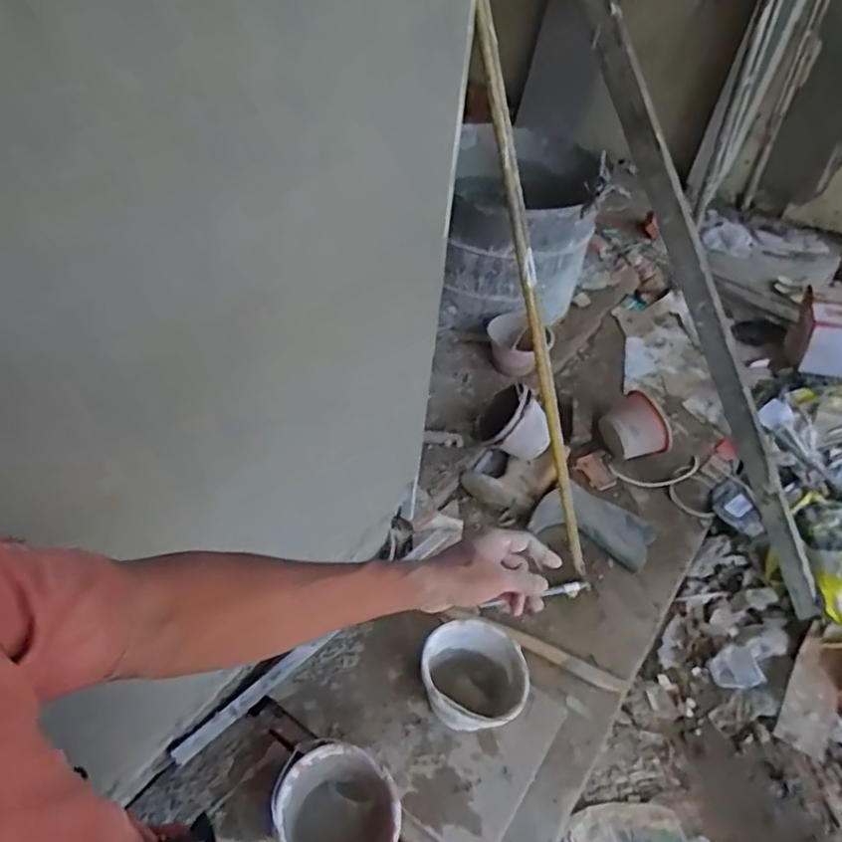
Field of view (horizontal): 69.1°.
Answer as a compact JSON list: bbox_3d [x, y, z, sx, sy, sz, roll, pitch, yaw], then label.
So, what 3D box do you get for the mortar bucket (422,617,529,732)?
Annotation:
[{"bbox_3d":[0.117,0.598,1.411,0.227,0.207,0.218,3,46,-3],"label":"mortar bucket"}]

